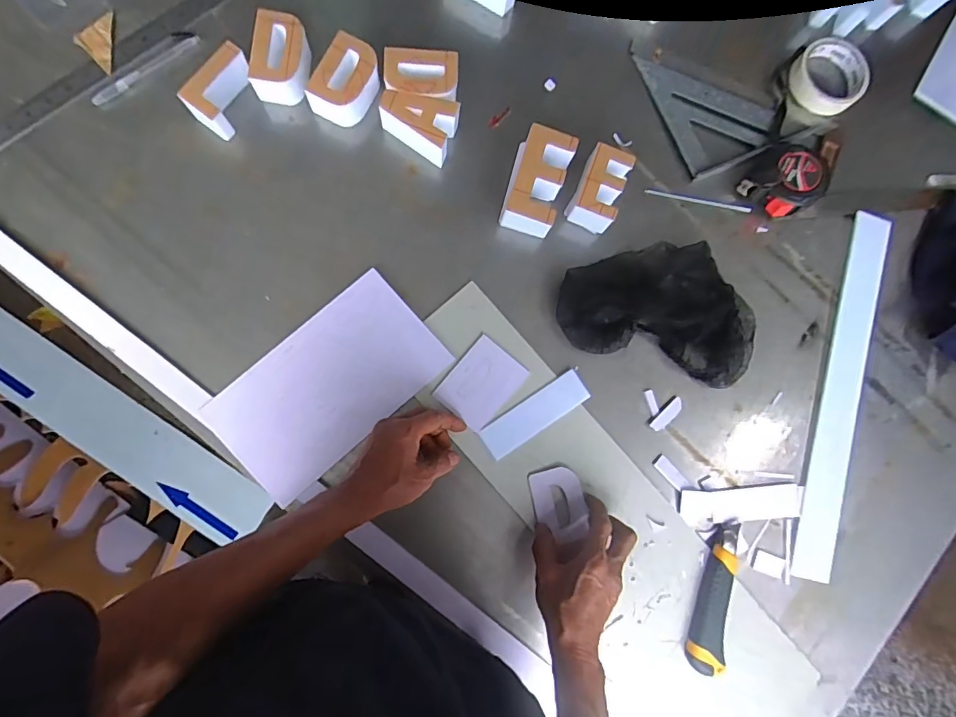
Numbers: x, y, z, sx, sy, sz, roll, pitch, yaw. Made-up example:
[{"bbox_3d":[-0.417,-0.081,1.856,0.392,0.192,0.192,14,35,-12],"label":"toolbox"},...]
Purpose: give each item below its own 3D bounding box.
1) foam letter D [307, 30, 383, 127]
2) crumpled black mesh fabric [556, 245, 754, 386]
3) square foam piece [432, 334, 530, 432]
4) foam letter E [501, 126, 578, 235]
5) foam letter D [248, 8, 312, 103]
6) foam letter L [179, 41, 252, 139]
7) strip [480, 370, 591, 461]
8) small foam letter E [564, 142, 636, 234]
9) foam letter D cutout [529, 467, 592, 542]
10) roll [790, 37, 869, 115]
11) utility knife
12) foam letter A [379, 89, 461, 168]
[{"bbox_3d":[-0.150,-0.313,0.566,0.062,0.046,0.085,33,82,-1],"label":"foam letter D"},{"bbox_3d":[0.220,-0.067,0.583,0.244,0.042,0.154,15,83,-4],"label":"crumpled black mesh fabric"},{"bbox_3d":[0.004,0.028,0.562,0.070,0.004,0.090,40,82,0],"label":"square foam piece"},{"bbox_3d":[0.067,-0.204,0.578,0.061,0.047,0.115,18,82,-4],"label":"foam letter E"},{"bbox_3d":[-0.221,-0.336,0.564,0.058,0.047,0.089,4,83,-5],"label":"foam letter D"},{"bbox_3d":[-0.281,-0.296,0.548,0.042,0.045,0.086,33,82,-1],"label":"foam letter L"},{"bbox_3d":[0.066,0.064,0.569,0.131,0.004,0.040,-33,88,-8],"label":"strip"},{"bbox_3d":[0.143,-0.196,0.580,0.052,0.045,0.092,22,82,-3],"label":"small foam letter E"},{"bbox_3d":[0.091,0.160,0.549,0.056,0.017,0.076,-10,85,-7],"label":"foam letter D cutout"},{"bbox_3d":[0.459,-0.369,0.648,0.111,0.030,0.093,-38,89,-8],"label":"roll"},{"bbox_3d":[0.266,0.268,0.557,0.038,0.022,0.162,13,83,-4],"label":"utility knife"},{"bbox_3d":[-0.069,-0.270,0.569,0.085,0.044,0.065,25,82,-3],"label":"foam letter A"}]

